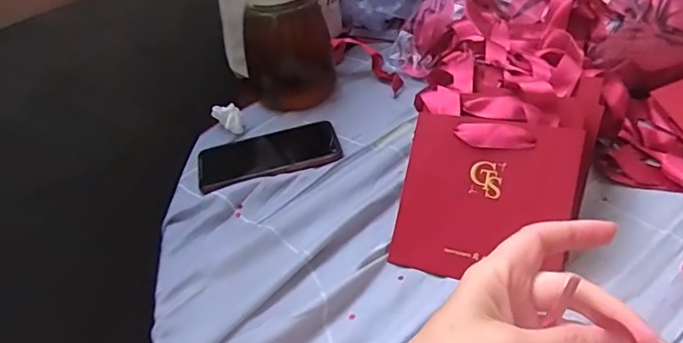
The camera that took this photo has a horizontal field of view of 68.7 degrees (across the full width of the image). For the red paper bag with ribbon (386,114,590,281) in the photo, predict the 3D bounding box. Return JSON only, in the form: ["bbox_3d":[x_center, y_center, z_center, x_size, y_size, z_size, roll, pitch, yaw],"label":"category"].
[{"bbox_3d":[0.121,0.024,0.427,0.142,0.013,0.138,11,86,20],"label":"red paper bag with ribbon"}]

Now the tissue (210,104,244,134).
[{"bbox_3d":[-0.145,-0.066,0.636,0.034,0.035,0.038,-18,40,-10],"label":"tissue"}]

